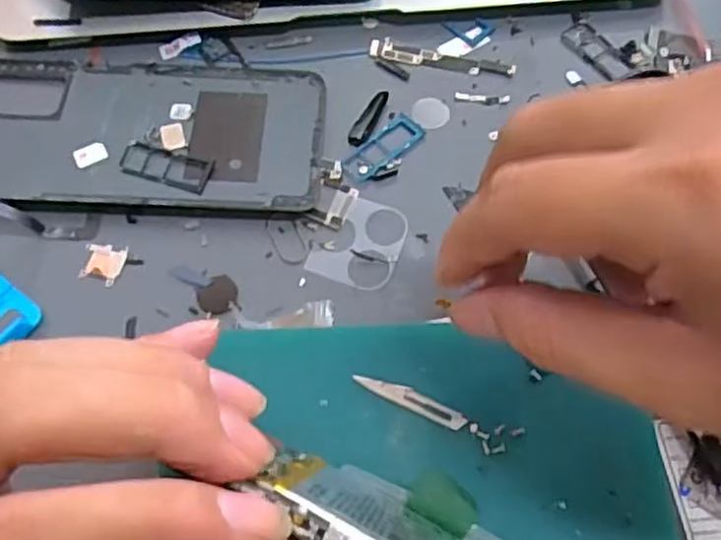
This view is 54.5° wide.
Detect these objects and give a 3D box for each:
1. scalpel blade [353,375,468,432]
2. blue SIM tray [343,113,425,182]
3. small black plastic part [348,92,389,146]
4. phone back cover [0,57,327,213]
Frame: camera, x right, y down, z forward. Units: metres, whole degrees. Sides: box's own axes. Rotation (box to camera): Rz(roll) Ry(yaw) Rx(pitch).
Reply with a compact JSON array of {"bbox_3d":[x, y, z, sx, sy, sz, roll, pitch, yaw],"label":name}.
[{"bbox_3d":[0.017,0.044,0.238,0.039,0.004,0.007,25,67,8],"label":"scalpel blade"},{"bbox_3d":[0.010,-0.052,0.302,0.016,0.004,0.039,42,70,15],"label":"blue SIM tray"},{"bbox_3d":[0.004,-0.067,0.307,0.008,0.004,0.031,27,67,10],"label":"small black plastic part"},{"bbox_3d":[-0.095,-0.060,0.300,0.156,0.006,0.074,2,65,-2],"label":"phone back cover"}]

